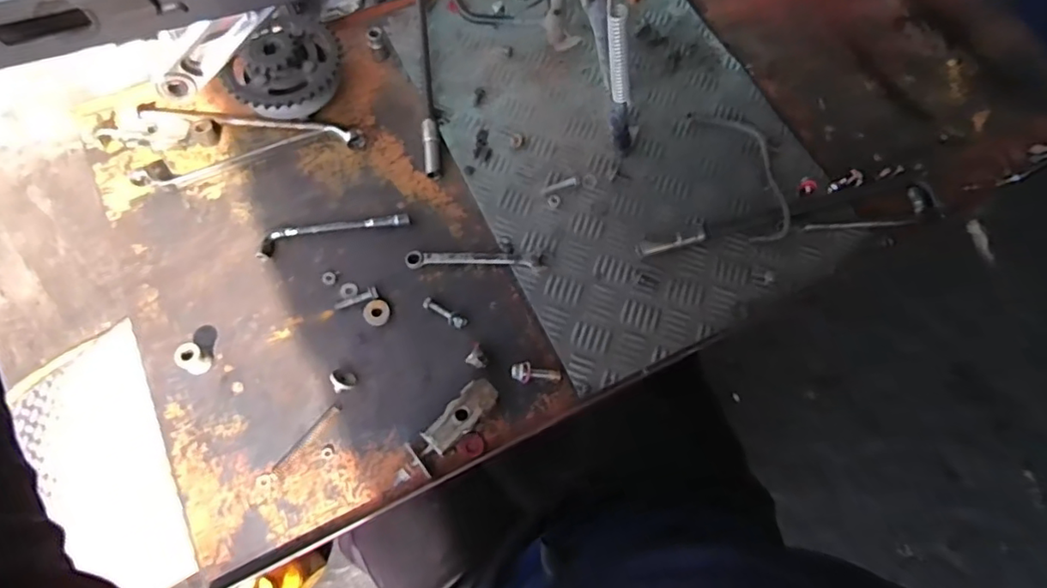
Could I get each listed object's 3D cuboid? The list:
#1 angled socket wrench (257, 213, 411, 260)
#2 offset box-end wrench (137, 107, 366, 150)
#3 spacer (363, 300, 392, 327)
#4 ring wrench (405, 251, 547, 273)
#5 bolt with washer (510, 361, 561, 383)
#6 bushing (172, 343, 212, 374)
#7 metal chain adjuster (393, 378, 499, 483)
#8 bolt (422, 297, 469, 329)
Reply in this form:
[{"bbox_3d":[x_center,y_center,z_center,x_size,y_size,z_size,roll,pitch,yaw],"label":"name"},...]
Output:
[{"bbox_3d":[-0.214,-0.073,0.637,0.168,0.014,0.029,-14,70,-7],"label":"angled socket wrench"},{"bbox_3d":[-0.328,-0.208,0.682,0.268,0.027,0.027,8,69,1],"label":"offset box-end wrench"},{"bbox_3d":[-0.157,0.020,0.606,0.027,0.006,0.028,1,69,-1],"label":"spacer"},{"bbox_3d":[-0.053,-0.038,0.629,0.152,0.008,0.021,1,69,-1],"label":"ring wrench"},{"bbox_3d":[0.013,0.084,0.583,0.050,0.021,0.019,5,69,0],"label":"bolt with washer"},{"bbox_3d":[-0.336,0.067,0.573,0.030,0.026,0.025,27,70,9],"label":"bushing"},{"bbox_3d":[-0.075,0.136,0.555,0.034,0.024,0.122,39,73,13],"label":"metal chain adjuster"},{"bbox_3d":[-0.085,0.021,0.605,0.056,0.013,0.016,31,71,10],"label":"bolt"}]

